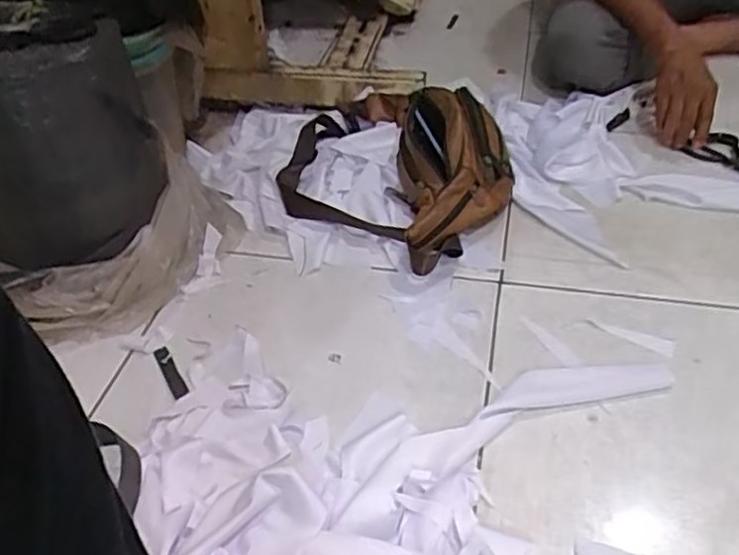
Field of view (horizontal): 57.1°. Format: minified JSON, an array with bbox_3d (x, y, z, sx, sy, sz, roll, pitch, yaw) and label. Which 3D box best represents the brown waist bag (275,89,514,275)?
[{"bbox_3d":[0.028,-0.163,0.977,0.339,0.104,0.264,25,48,29],"label":"brown waist bag"}]

